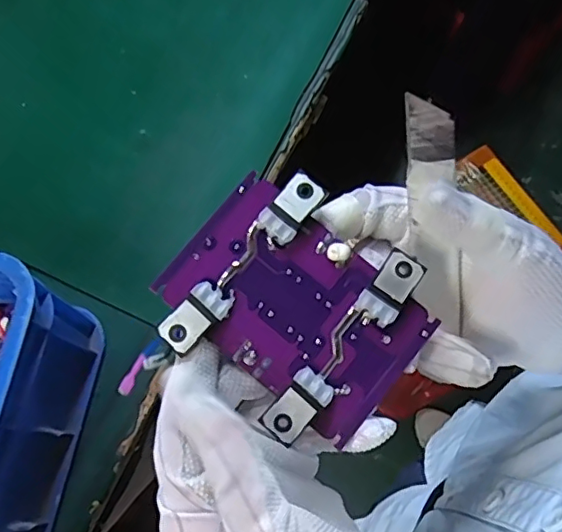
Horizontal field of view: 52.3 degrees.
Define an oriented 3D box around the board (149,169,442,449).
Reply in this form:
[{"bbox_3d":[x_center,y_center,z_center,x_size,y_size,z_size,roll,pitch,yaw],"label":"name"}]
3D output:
[{"bbox_3d":[0.005,0.015,0.225,0.095,0.020,0.080,38,77,12],"label":"board"}]

